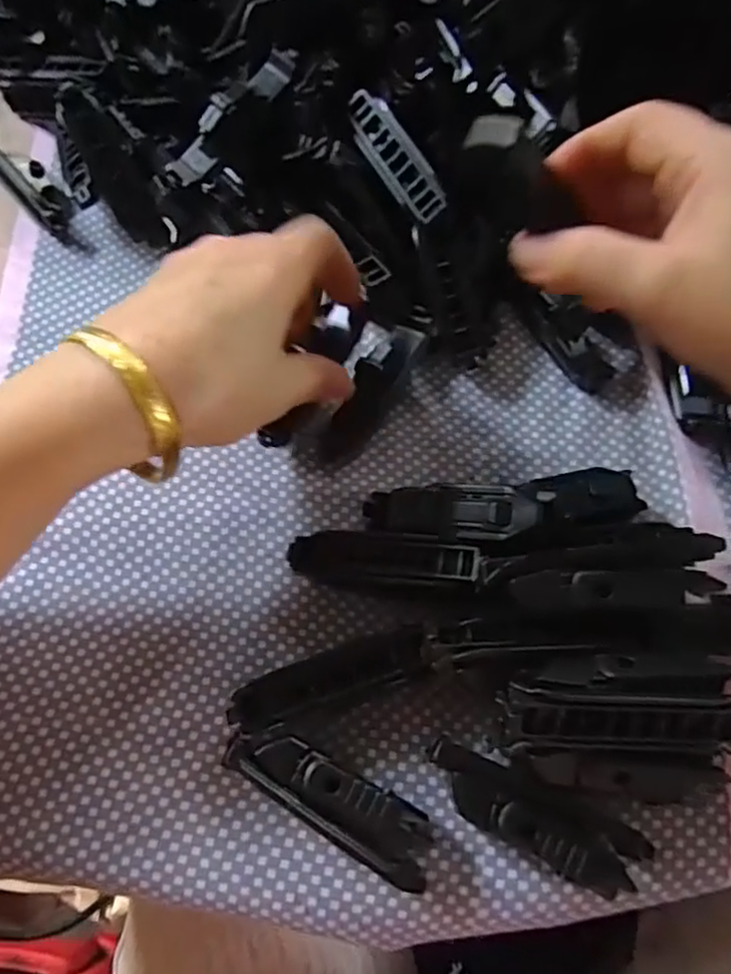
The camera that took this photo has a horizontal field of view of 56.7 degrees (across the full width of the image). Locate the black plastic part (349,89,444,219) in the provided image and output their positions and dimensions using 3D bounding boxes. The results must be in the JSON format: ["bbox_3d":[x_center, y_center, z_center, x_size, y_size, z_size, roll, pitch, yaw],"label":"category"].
[{"bbox_3d":[0.013,-0.150,0.307,0.019,0.014,0.069,-26,71,-11],"label":"black plastic part"}]

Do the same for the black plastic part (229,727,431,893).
[{"bbox_3d":[-0.011,0.108,0.238,0.077,0.023,0.023,31,71,11],"label":"black plastic part"}]

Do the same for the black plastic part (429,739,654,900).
[{"bbox_3d":[0.058,0.115,0.236,0.078,0.022,0.023,24,70,8],"label":"black plastic part"}]

